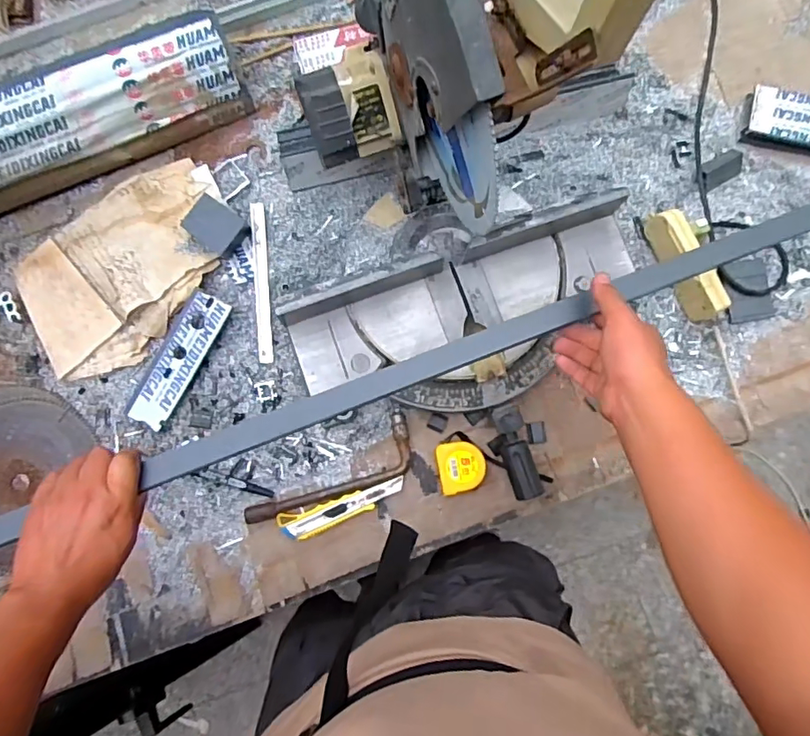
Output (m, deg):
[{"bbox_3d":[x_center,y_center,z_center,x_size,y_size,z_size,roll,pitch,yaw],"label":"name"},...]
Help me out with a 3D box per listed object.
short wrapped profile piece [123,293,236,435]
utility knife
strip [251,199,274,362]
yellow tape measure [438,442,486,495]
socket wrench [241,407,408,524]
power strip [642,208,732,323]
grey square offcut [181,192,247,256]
[{"bbox_3d":[-0.329,-0.014,0.778,0.064,0.026,0.203,28,85,2],"label":"short wrapped profile piece"},{"bbox_3d":[-0.087,0.198,0.755,0.178,0.020,0.040,-17,85,-2],"label":"utility knife"},{"bbox_3d":[-0.213,-0.128,0.801,0.021,0.006,0.237,-4,84,-1],"label":"strip"},{"bbox_3d":[0.078,0.137,0.752,0.063,0.034,0.067,-8,84,-1],"label":"yellow tape measure"},{"bbox_3d":[-0.096,0.159,0.755,0.256,0.019,0.074,-33,86,-4],"label":"socket wrench"},{"bbox_3d":[0.404,-0.149,0.781,0.044,0.060,0.170,-26,85,-3],"label":"power strip"},{"bbox_3d":[-0.272,-0.204,0.770,0.070,0.005,0.061,38,96,-13],"label":"grey square offcut"}]

